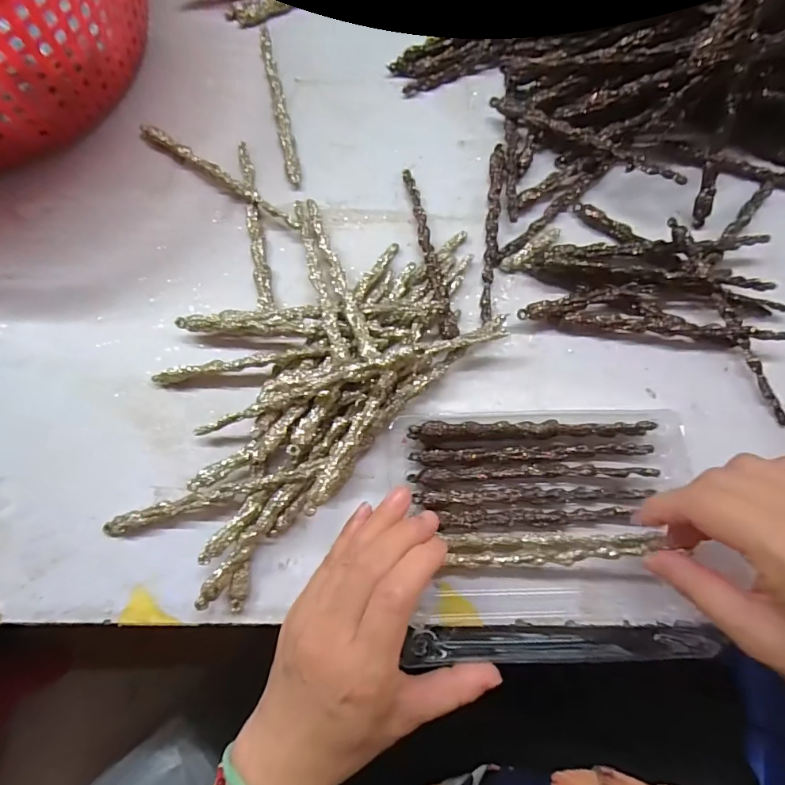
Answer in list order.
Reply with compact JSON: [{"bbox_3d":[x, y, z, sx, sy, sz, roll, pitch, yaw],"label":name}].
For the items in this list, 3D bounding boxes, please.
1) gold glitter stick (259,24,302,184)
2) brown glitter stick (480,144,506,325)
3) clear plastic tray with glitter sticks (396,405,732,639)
[{"bbox_3d":[-0.091,-0.231,0.368,0.011,0.006,0.152,-13,76,-3],"label":"gold glitter stick"},{"bbox_3d":[0.074,-0.118,0.340,0.010,0.007,0.141,6,76,2],"label":"brown glitter stick"},{"bbox_3d":[0.090,0.076,0.282,0.175,0.028,0.128,0,75,1],"label":"clear plastic tray with glitter sticks"}]

